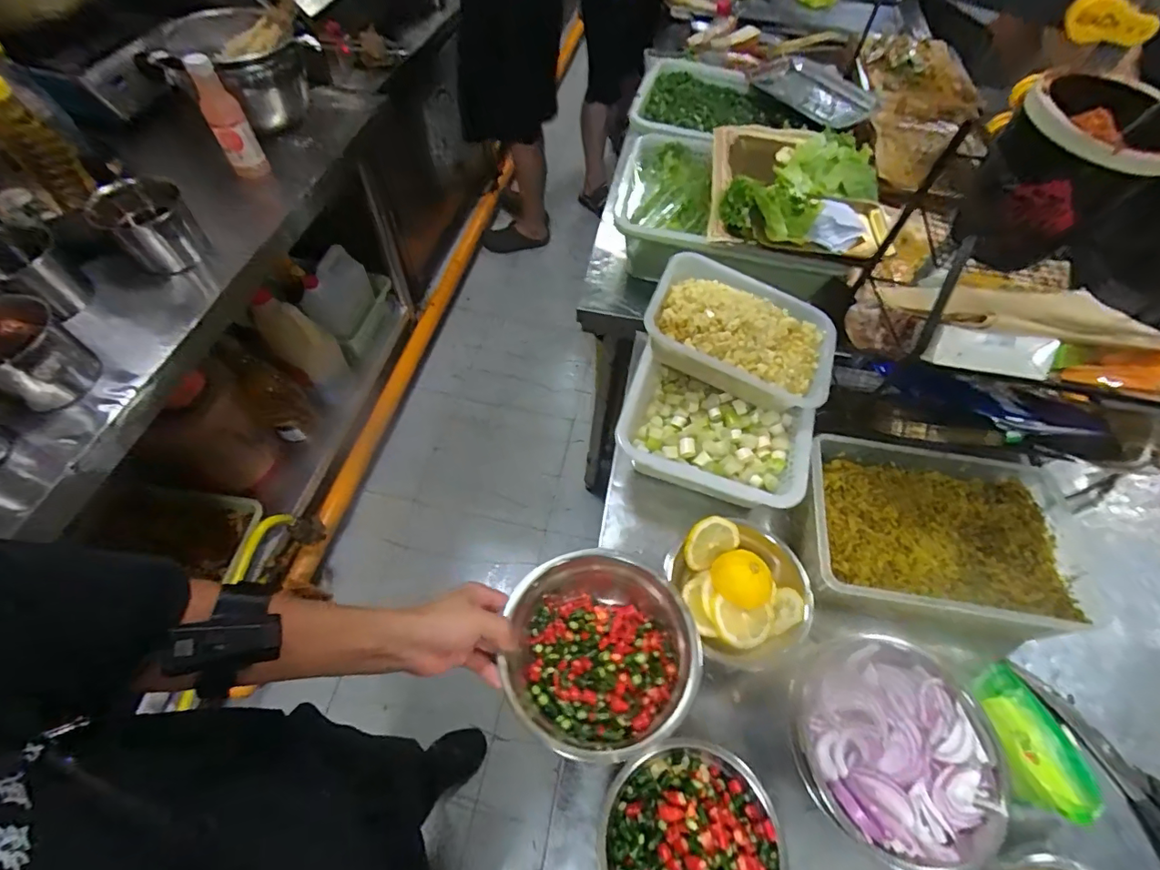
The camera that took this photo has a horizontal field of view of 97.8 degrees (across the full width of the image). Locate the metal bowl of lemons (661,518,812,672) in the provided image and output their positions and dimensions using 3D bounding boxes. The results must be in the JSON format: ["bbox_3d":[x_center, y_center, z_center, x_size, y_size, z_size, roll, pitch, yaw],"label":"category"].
[{"bbox_3d":[0.194,0.180,0.591,0.139,0.059,0.159,-16,61,-11],"label":"metal bowl of lemons"}]

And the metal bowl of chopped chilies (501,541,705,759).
[{"bbox_3d":[0.021,0.212,0.509,0.178,0.061,0.187,1,59,-1],"label":"metal bowl of chopped chilies"}]

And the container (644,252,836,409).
[{"bbox_3d":[0.222,-0.142,0.696,0.247,0.095,0.193,16,59,8],"label":"container"}]

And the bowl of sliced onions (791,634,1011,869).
[{"bbox_3d":[0.303,0.309,0.499,0.171,0.078,0.193,-11,60,-9],"label":"bowl of sliced onions"}]

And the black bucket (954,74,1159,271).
[{"bbox_3d":[0.423,-0.223,0.453,0.134,0.123,0.116,-39,67,-22],"label":"black bucket"}]

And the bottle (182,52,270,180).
[{"bbox_3d":[-0.609,-0.541,0.876,0.061,0.208,0.059,-28,64,-18],"label":"bottle"}]

